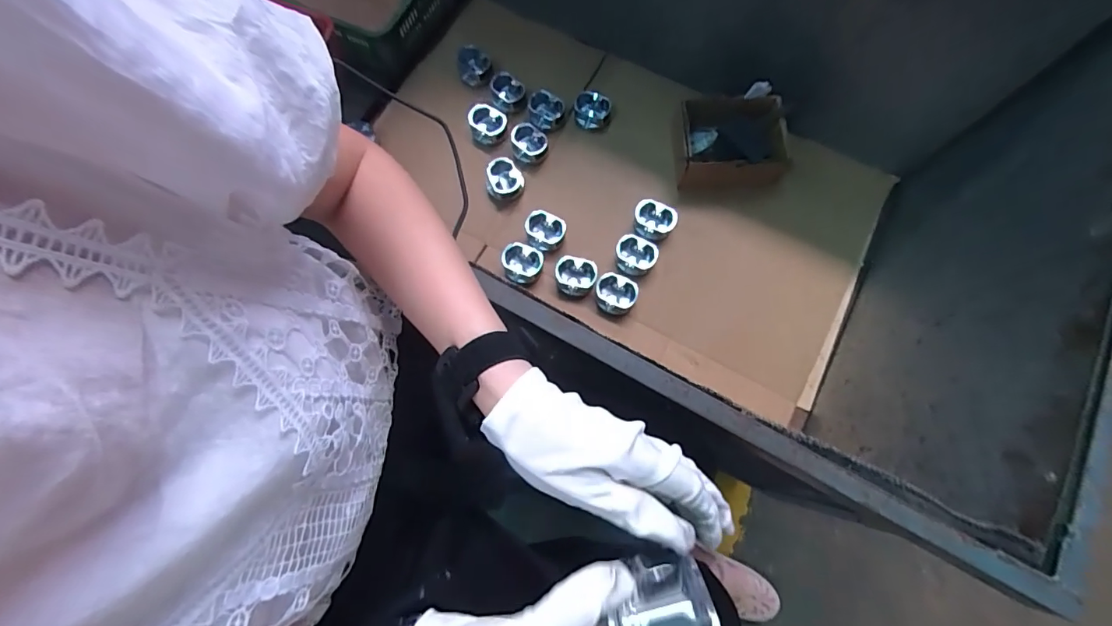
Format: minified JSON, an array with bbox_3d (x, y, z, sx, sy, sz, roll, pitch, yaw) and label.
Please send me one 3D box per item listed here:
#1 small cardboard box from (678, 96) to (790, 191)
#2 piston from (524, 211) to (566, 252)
[{"bbox_3d":[0.358,-0.337,0.959,0.202,0.095,0.162,-1,76,1],"label":"small cardboard box"},{"bbox_3d":[-0.021,-0.162,0.941,0.077,0.048,0.073,0,76,1],"label":"piston"}]

